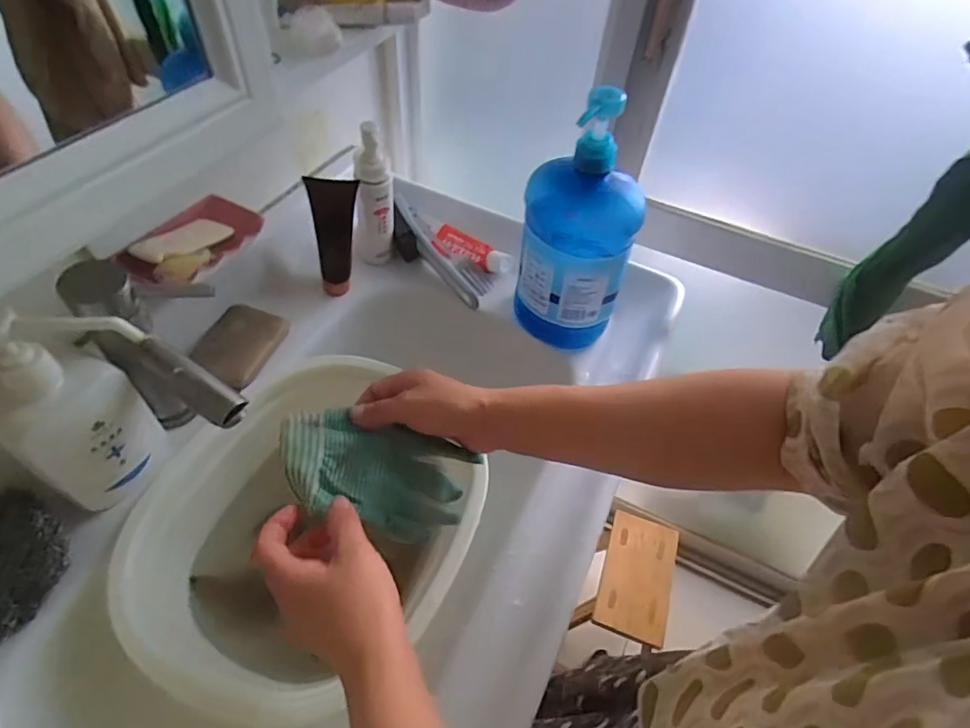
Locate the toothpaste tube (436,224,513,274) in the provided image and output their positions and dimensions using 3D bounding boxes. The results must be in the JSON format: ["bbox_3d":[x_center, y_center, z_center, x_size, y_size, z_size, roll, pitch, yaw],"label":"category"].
[{"bbox_3d":[-0.014,-0.147,0.663,0.110,0.019,0.032,35,57,21],"label":"toothpaste tube"}]

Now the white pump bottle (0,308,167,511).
[{"bbox_3d":[-0.294,0.033,0.391,0.108,0.182,0.055,-30,60,-24],"label":"white pump bottle"}]

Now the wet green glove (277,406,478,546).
[{"bbox_3d":[-0.086,0.090,0.409,0.138,0.064,0.079,12,52,5],"label":"wet green glove"}]

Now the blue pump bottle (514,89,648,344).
[{"bbox_3d":[0.091,-0.125,0.510,0.110,0.250,0.071,12,52,5],"label":"blue pump bottle"}]

